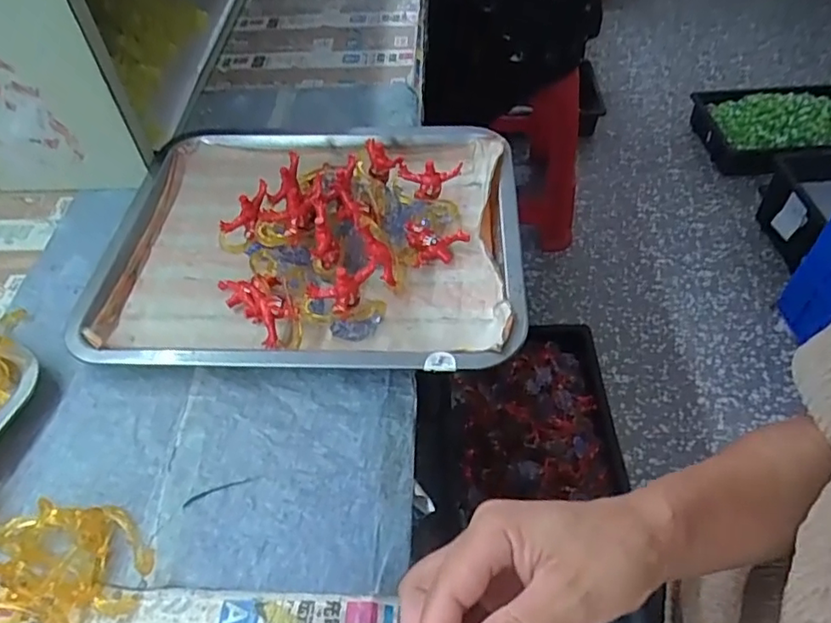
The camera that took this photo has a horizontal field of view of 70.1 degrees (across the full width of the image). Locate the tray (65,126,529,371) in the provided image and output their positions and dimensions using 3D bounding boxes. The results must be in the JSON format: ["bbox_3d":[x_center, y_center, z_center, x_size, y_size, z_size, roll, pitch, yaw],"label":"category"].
[{"bbox_3d":[-0.078,-0.065,0.462,0.312,0.045,0.257,1,49,3],"label":"tray"}]

